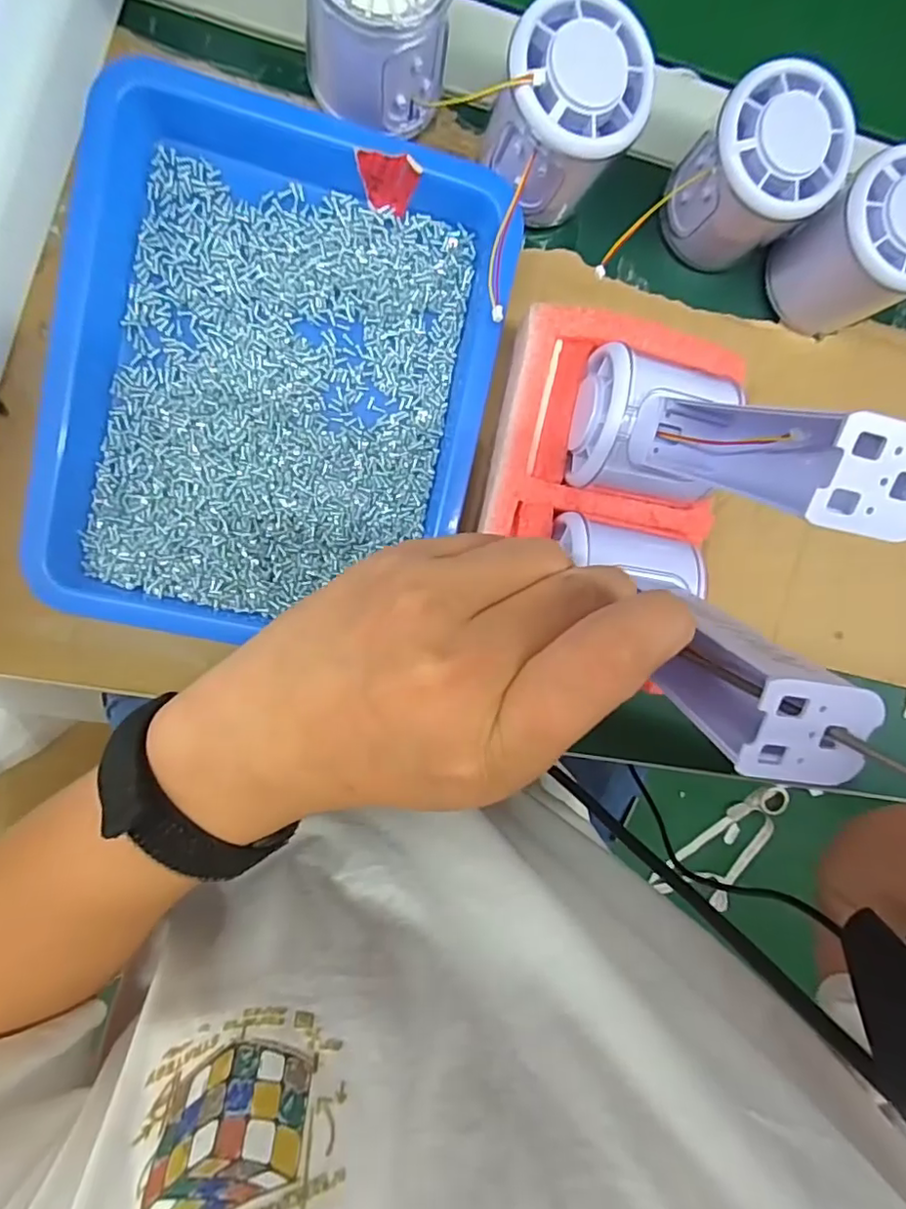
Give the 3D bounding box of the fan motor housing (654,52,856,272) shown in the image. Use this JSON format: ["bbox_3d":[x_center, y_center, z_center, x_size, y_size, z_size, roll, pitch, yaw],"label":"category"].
[{"bbox_3d":[0.128,-0.184,0.252,0.052,0.054,0.054,-1,97,-8],"label":"fan motor housing"}]

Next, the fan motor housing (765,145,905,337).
[{"bbox_3d":[0.185,-0.160,0.262,0.053,0.054,0.057,-33,100,-3],"label":"fan motor housing"}]

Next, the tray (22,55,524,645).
[{"bbox_3d":[-0.073,-0.093,0.248,0.173,0.027,0.216,10,96,-10],"label":"tray"}]

